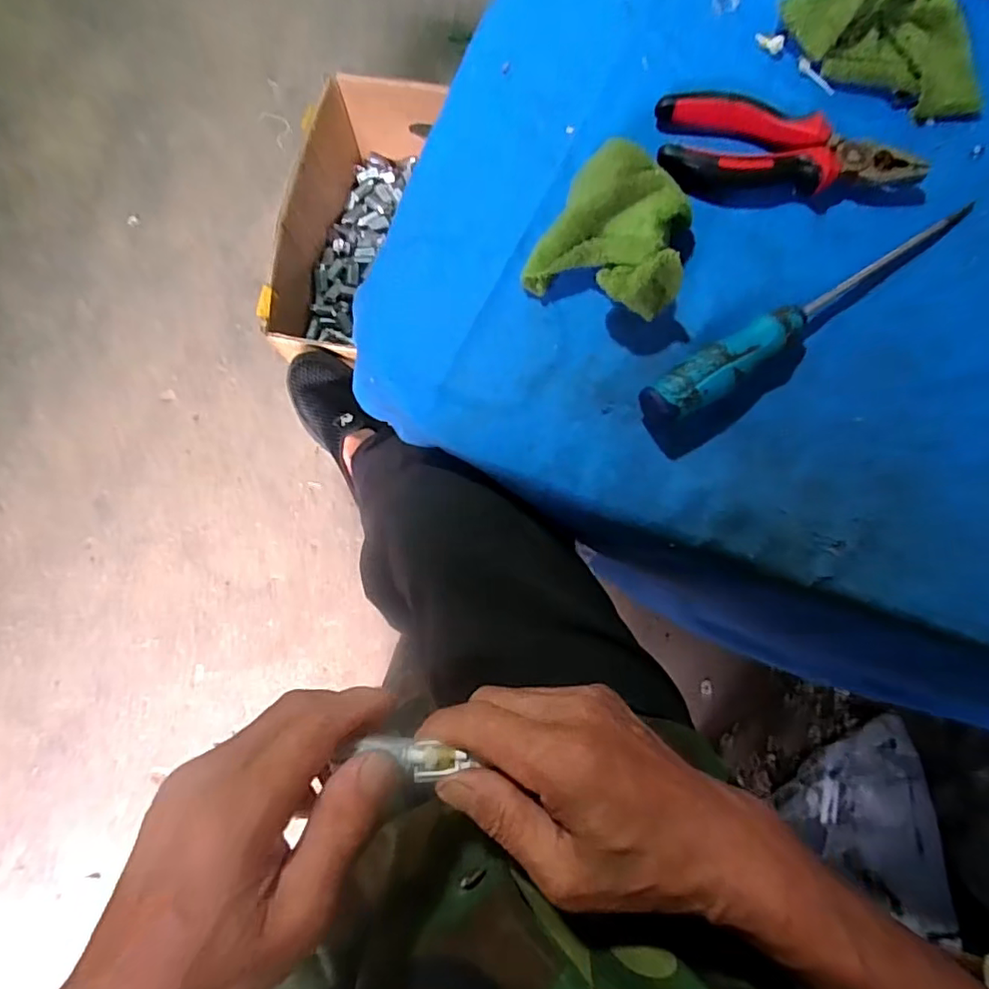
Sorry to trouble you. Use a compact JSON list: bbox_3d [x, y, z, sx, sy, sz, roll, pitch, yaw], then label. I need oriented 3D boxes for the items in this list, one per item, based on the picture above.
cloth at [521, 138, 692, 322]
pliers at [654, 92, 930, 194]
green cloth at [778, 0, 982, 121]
[{"bbox_3d":[0.073,-0.153,0.343,0.084,0.043,0.093,24,82,3],"label":"cloth"},{"bbox_3d":[0.181,-0.216,0.366,0.156,0.019,0.061,3,81,0],"label":"pliers"},{"bbox_3d":[0.248,-0.291,0.369,0.126,0.033,0.090,6,81,0],"label":"green cloth"}]

